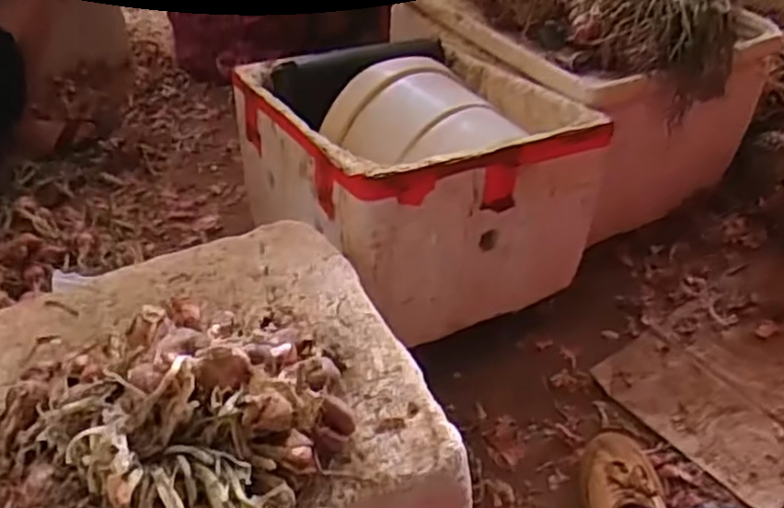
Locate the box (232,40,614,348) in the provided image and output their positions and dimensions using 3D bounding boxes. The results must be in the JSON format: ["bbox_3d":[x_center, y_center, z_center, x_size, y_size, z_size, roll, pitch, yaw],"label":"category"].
[{"bbox_3d":[0.032,-0.143,1.133,0.418,0.303,0.458,-22,45,-22],"label":"box"}]

